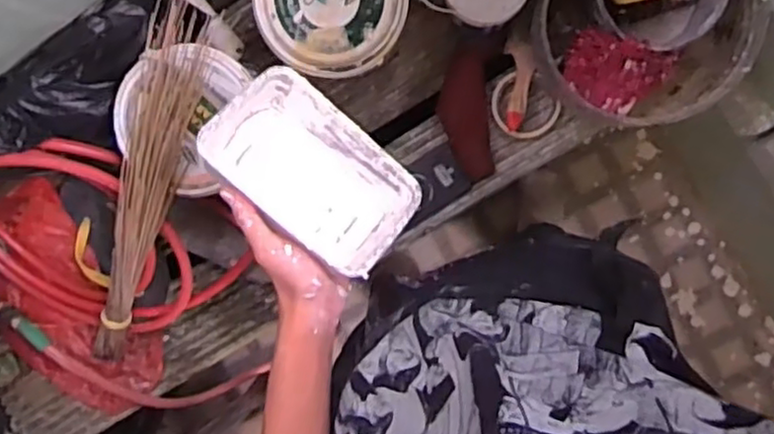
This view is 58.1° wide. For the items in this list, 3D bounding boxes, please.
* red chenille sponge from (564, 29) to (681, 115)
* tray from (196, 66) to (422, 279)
[{"bbox_3d":[0.276,-0.174,0.842,0.122,0.056,0.085,23,95,4],"label":"red chenille sponge"},{"bbox_3d":[-0.064,-0.036,0.588,0.172,0.046,0.111,39,63,-8],"label":"tray"}]

